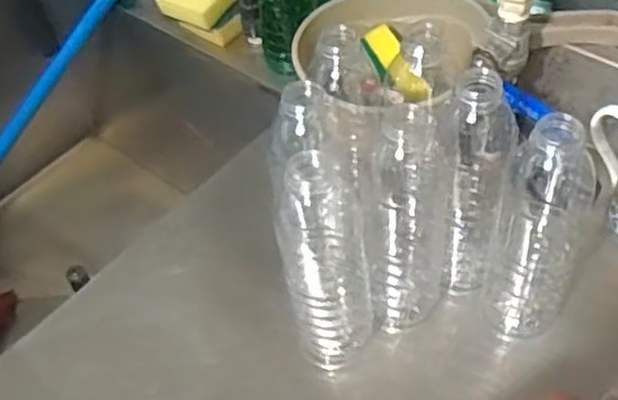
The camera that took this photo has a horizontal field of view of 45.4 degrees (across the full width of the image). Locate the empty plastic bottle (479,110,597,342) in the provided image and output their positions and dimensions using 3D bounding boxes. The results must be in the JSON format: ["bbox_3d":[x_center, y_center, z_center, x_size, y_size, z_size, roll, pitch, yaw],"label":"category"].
[{"bbox_3d":[0.167,0.019,0.546,0.067,0.220,0.071,12,52,15],"label":"empty plastic bottle"}]

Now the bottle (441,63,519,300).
[{"bbox_3d":[0.129,-0.006,0.553,0.056,0.197,0.058,-28,53,-17],"label":"bottle"}]

